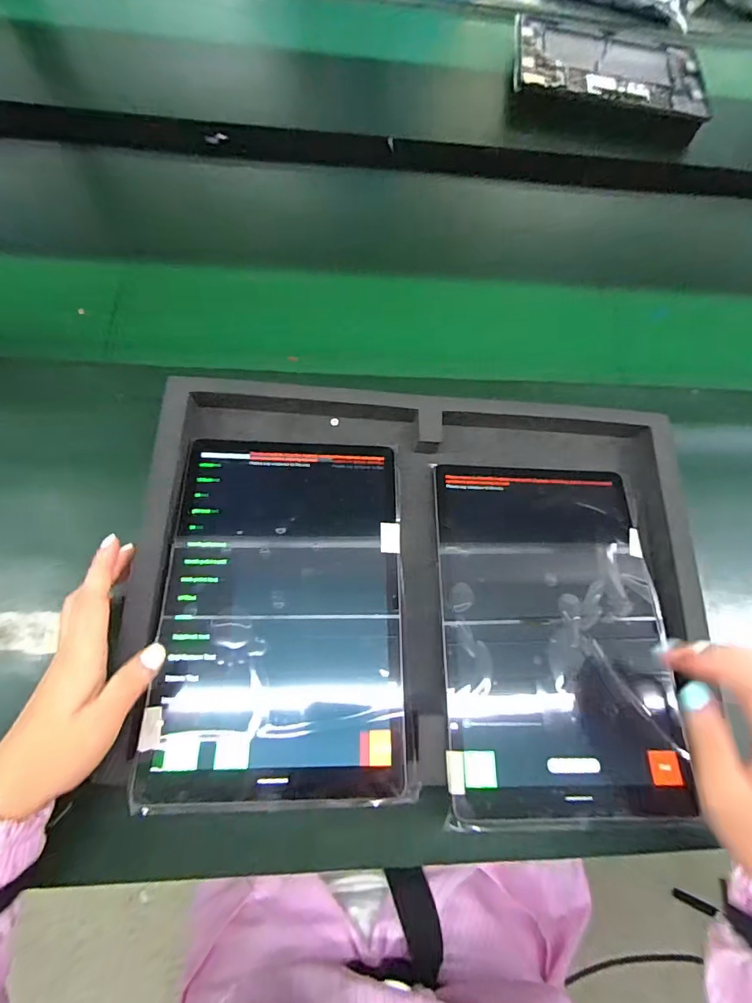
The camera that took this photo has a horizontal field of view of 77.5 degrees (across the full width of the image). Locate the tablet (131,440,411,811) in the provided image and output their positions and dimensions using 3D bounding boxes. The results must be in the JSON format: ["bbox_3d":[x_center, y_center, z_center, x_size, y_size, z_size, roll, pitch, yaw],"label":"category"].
[{"bbox_3d":[-0.062,0.070,0.337,0.165,0.008,0.252,3,67,-7],"label":"tablet"}]

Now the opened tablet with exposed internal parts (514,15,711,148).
[{"bbox_3d":[0.305,-0.570,0.632,0.248,0.036,0.183,2,73,-4],"label":"opened tablet with exposed internal parts"}]

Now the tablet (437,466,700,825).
[{"bbox_3d":[0.130,0.088,0.350,0.163,0.009,0.251,2,66,-2],"label":"tablet"}]

